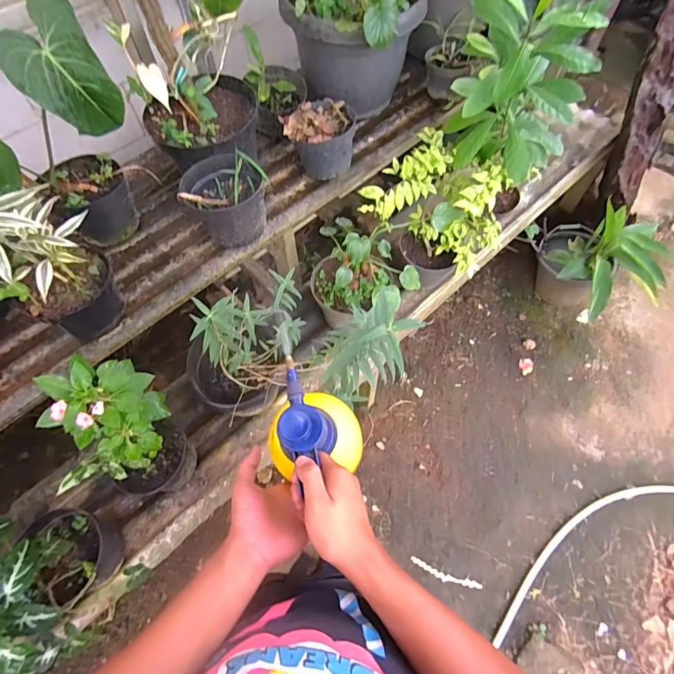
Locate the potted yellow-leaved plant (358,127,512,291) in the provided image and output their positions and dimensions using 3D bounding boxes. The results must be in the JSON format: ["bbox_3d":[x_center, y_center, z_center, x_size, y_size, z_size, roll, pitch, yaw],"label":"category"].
[{"bbox_3d":[0.289,-0.315,1.183,0.319,0.367,0.388,30,66,16],"label":"potted yellow-leaved plant"}]

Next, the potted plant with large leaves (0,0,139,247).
[{"bbox_3d":[-0.600,-0.357,0.813,0.295,0.426,0.367,28,66,15],"label":"potted plant with large leaves"}]

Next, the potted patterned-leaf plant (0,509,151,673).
[{"bbox_3d":[-0.622,0.478,0.772,0.335,0.282,0.309,31,67,16],"label":"potted patterned-leaf plant"}]

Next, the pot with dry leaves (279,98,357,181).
[{"bbox_3d":[-0.045,-0.527,1.095,0.175,0.134,0.168,-1,62,1],"label":"pot with dry leaves"}]

